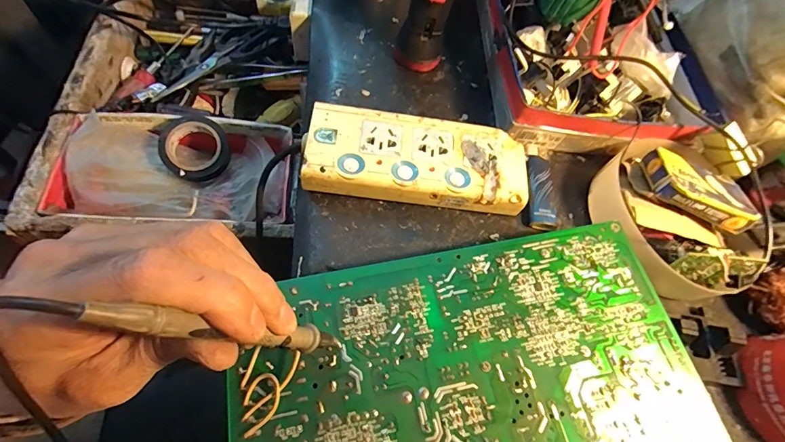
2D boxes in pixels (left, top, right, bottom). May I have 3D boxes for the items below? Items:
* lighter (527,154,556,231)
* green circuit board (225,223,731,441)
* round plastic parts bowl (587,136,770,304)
[{"bbox_3d":[0.127,-0.023,0.329,0.026,0.016,0.070,11,64,2],"label":"lighter"},{"bbox_3d":[0.045,0.089,0.229,0.270,0.008,0.156,-11,65,-8],"label":"green circuit board"},{"bbox_3d":[0.236,-0.013,0.305,0.126,0.035,0.132,3,64,-7],"label":"round plastic parts bowl"}]

